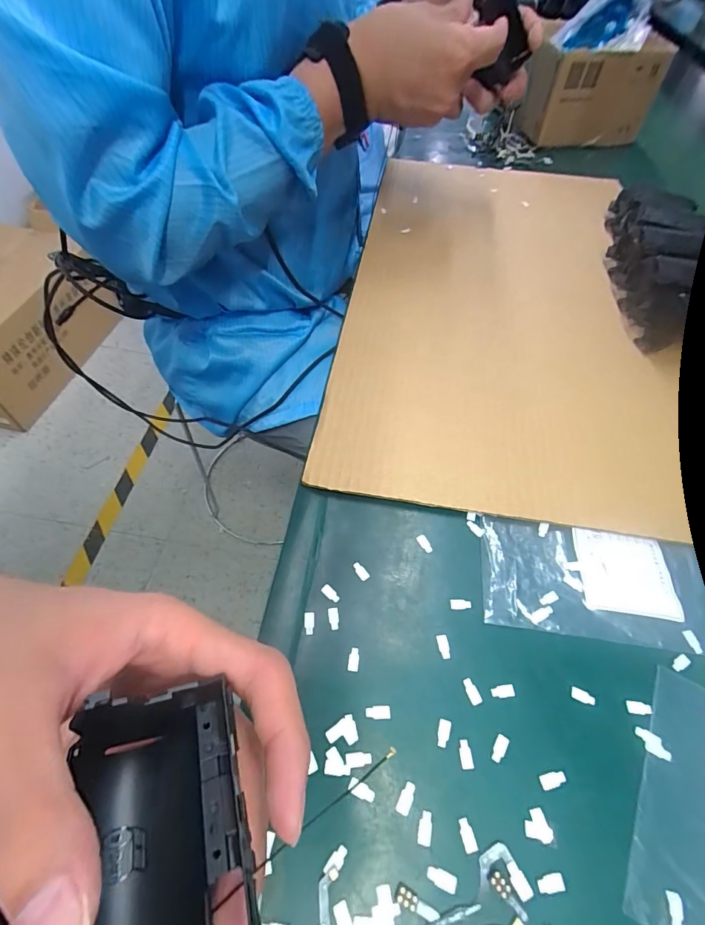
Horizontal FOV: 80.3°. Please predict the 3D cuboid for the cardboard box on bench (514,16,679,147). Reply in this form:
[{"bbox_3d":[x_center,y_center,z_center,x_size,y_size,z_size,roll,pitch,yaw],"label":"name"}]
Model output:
[{"bbox_3d":[0.331,-0.527,0.600,0.167,0.102,0.095,-4,55,-5],"label":"cardboard box on bench"}]

